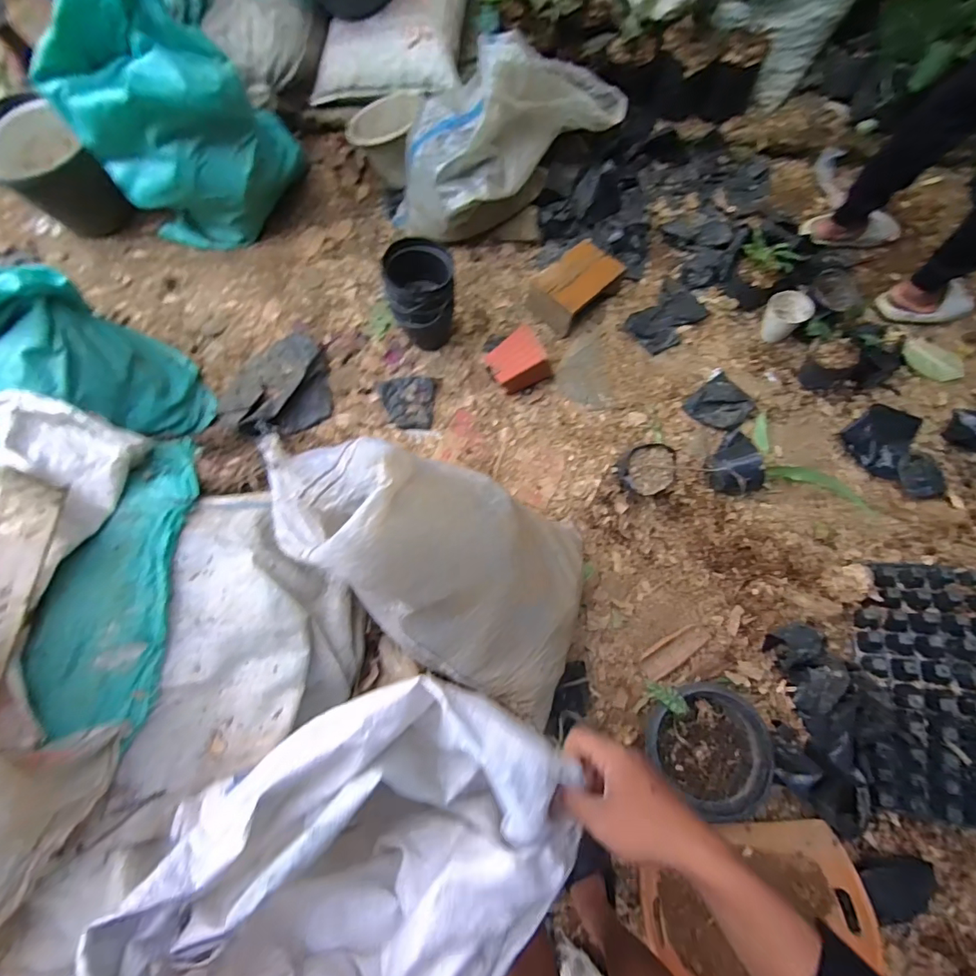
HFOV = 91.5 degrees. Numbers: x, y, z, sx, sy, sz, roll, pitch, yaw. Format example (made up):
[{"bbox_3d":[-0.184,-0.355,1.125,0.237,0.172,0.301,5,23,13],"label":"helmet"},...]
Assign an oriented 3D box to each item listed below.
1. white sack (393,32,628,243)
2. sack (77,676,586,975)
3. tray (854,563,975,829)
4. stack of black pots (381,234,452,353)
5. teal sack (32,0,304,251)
[{"bbox_3d":[0.042,-1.002,1.323,0.687,0.339,0.259,-34,78,-8],"label":"white sack"},{"bbox_3d":[-0.091,0.349,0.410,0.361,0.187,0.259,-30,77,-7],"label":"sack"},{"bbox_3d":[0.926,0.415,0.986,0.260,0.075,0.505,-6,71,24],"label":"tray"},{"bbox_3d":[-0.168,-0.483,1.248,0.175,0.255,0.181,-8,76,-2],"label":"stack of black pots"},{"bbox_3d":[-0.818,-0.972,1.249,0.369,0.525,0.388,22,77,6],"label":"teal sack"}]

